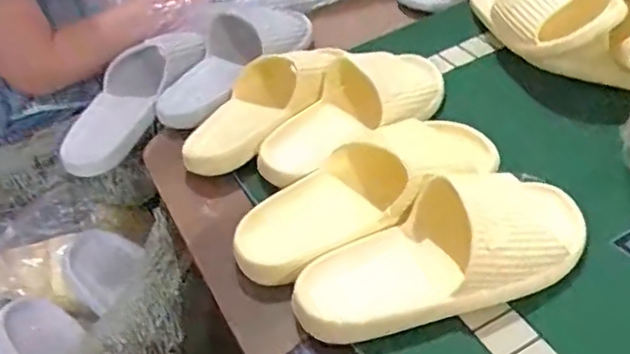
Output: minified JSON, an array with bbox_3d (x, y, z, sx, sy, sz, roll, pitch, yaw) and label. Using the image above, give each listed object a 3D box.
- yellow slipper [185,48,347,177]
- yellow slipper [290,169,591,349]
[{"bbox_3d":[-0.060,-0.079,0.690,0.097,0.058,0.218,28,54,35],"label":"yellow slipper"},{"bbox_3d":[0.100,0.054,0.501,0.245,0.063,0.095,-14,41,-4],"label":"yellow slipper"}]

